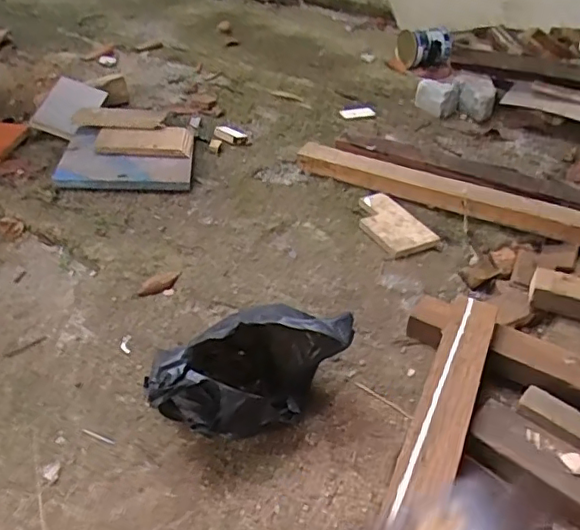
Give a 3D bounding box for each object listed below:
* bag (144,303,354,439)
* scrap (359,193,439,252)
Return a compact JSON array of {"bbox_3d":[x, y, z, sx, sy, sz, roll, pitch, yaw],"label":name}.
[{"bbox_3d":[-0.051,0.113,0.672,0.217,0.142,0.154,-10,42,-18],"label":"bag"},{"bbox_3d":[0.179,-0.078,1.038,0.104,0.015,0.152,-20,46,-28],"label":"scrap"}]

